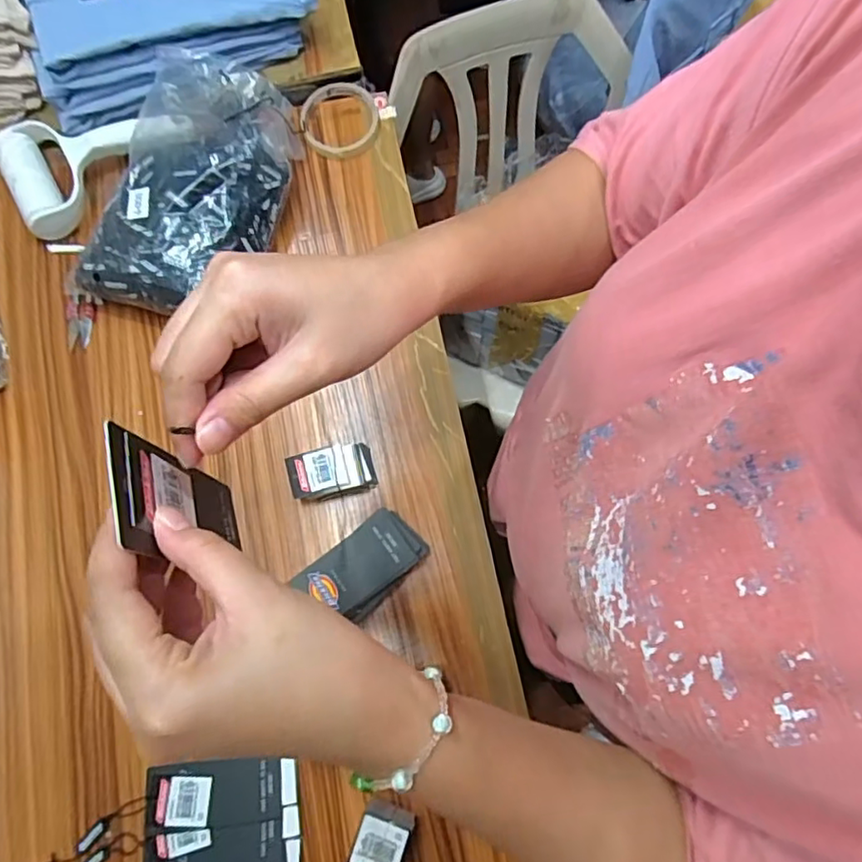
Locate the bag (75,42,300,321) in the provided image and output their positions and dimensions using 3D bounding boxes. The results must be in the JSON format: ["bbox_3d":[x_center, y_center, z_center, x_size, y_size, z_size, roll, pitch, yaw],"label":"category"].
[{"bbox_3d":[-0.230,-0.242,0.583,0.164,0.075,0.264,9,75,3],"label":"bag"}]

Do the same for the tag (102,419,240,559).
[{"bbox_3d":[-0.105,0.033,0.251,0.004,0.094,0.047,-17,70,2],"label":"tag"}]

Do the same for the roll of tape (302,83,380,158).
[{"bbox_3d":[-0.097,-0.339,0.636,0.080,0.017,0.098,13,76,4],"label":"roll of tape"}]

